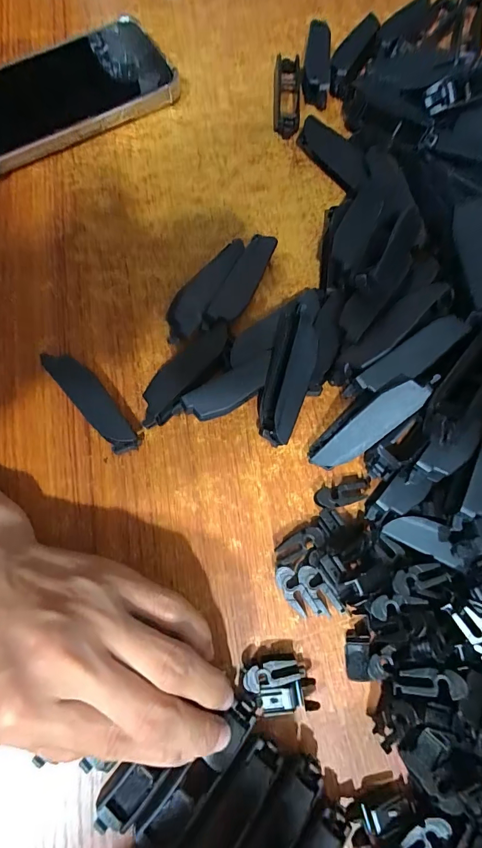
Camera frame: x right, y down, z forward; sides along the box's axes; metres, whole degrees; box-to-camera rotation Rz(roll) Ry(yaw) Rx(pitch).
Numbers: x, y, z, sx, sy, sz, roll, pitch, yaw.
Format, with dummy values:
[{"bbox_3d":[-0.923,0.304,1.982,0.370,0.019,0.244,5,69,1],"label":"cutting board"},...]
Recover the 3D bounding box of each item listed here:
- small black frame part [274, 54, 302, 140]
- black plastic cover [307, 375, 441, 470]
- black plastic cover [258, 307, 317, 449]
[{"bbox_3d":[0.034,-0.248,0.292,0.020,0.008,0.073,5,74,0],"label":"small black frame part"},{"bbox_3d":[0.065,-0.002,0.199,0.070,0.009,0.024,-39,77,15],"label":"black plastic cover"},{"bbox_3d":[0.025,-0.025,0.210,0.024,0.014,0.072,12,95,2],"label":"black plastic cover"}]

